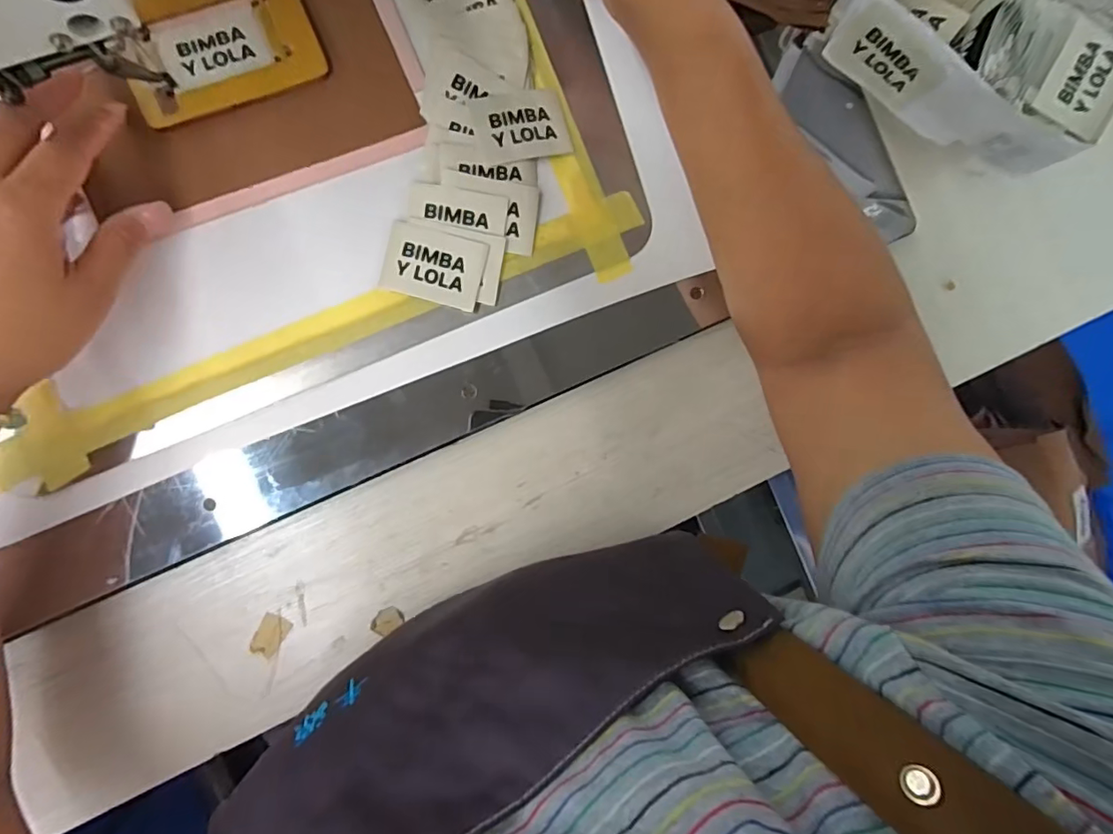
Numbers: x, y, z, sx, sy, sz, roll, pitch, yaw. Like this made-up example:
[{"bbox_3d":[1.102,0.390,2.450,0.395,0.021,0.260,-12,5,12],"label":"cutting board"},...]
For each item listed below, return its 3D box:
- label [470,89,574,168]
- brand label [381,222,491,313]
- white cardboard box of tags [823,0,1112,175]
[{"bbox_3d":[-0.021,-0.179,0.330,0.059,0.004,0.041,-14,94,-13],"label":"label"},{"bbox_3d":[-0.073,-0.091,0.323,0.057,0.004,0.042,14,89,-6],"label":"brand label"},{"bbox_3d":[0.257,-0.235,0.321,0.159,0.051,0.128,26,88,-7],"label":"white cardboard box of tags"}]

